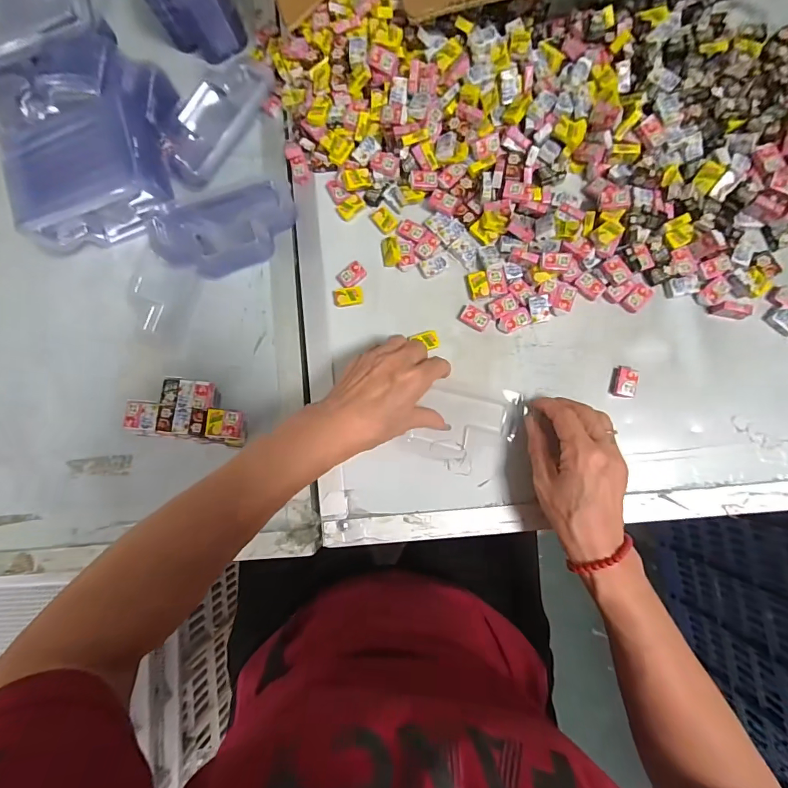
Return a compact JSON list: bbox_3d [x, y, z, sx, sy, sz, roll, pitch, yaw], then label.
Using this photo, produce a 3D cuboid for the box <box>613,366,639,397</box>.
[{"bbox_3d":[0.213,-0.011,0.372,0.018,0.013,0.028,14,86,7],"label":"box"}]

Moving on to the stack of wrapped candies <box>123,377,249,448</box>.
[{"bbox_3d":[-0.194,0.016,0.394,0.118,0.031,0.057,6,85,6],"label":"stack of wrapped candies"}]

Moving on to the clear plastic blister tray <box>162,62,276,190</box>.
[{"bbox_3d":[-0.194,-0.292,0.429,0.068,0.027,0.141,36,89,8],"label":"clear plastic blister tray"}]

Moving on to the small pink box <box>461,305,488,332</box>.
[{"bbox_3d":[0.077,-0.073,0.387,0.024,0.005,0.019,28,88,7],"label":"small pink box"}]

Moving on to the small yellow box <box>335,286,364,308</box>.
[{"bbox_3d":[-0.045,-0.096,0.399,0.027,0.006,0.018,-10,83,4],"label":"small yellow box"}]

